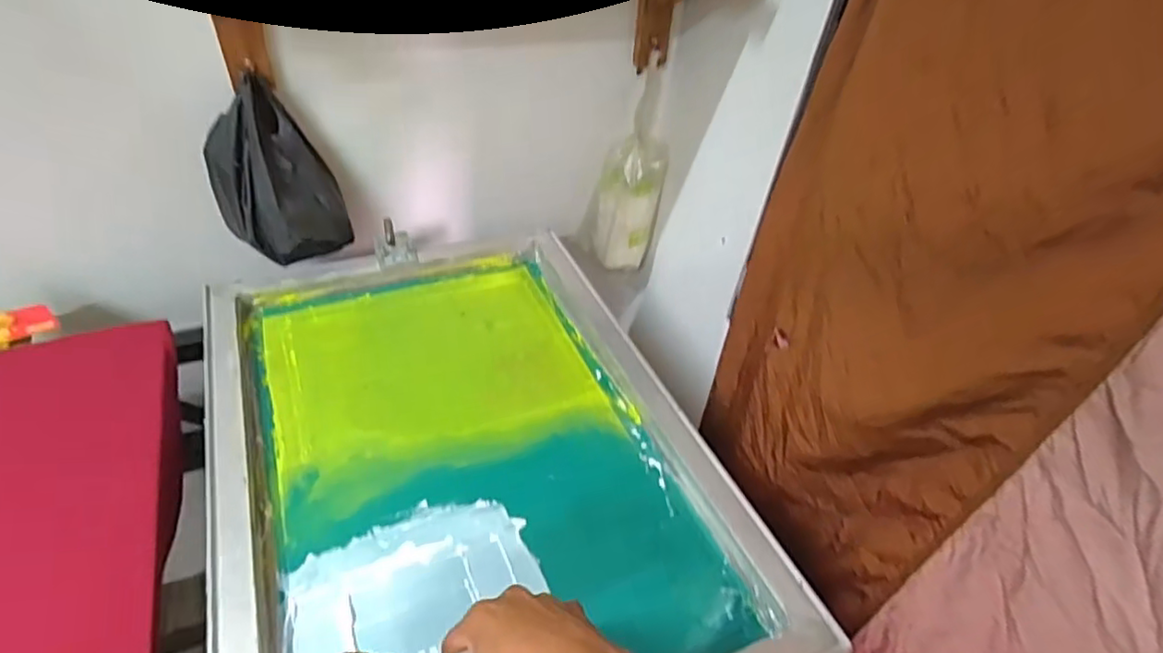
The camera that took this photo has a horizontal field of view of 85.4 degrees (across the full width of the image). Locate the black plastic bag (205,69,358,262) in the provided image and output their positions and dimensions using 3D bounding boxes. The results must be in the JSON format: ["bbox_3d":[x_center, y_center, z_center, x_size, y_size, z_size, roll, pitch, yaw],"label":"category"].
[{"bbox_3d":[-0.398,-0.187,0.816,0.140,0.223,0.115,28,46,22],"label":"black plastic bag"}]

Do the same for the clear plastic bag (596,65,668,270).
[{"bbox_3d":[0.079,-0.249,1.071,0.120,0.304,0.076,10,42,4],"label":"clear plastic bag"}]

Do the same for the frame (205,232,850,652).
[{"bbox_3d":[-0.122,0.119,0.656,0.466,0.040,0.648,-13,45,-21],"label":"frame"}]

